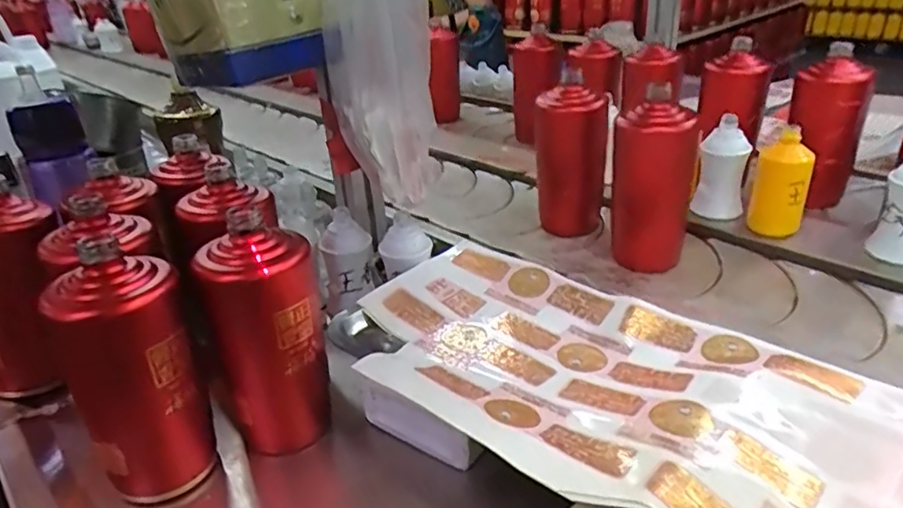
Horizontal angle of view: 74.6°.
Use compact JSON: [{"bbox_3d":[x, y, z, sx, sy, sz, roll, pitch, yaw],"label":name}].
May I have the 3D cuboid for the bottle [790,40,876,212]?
[{"bbox_3d":[0.459,-0.147,0.731,0.077,0.185,0.072,21,39,37],"label":"bottle"}]

